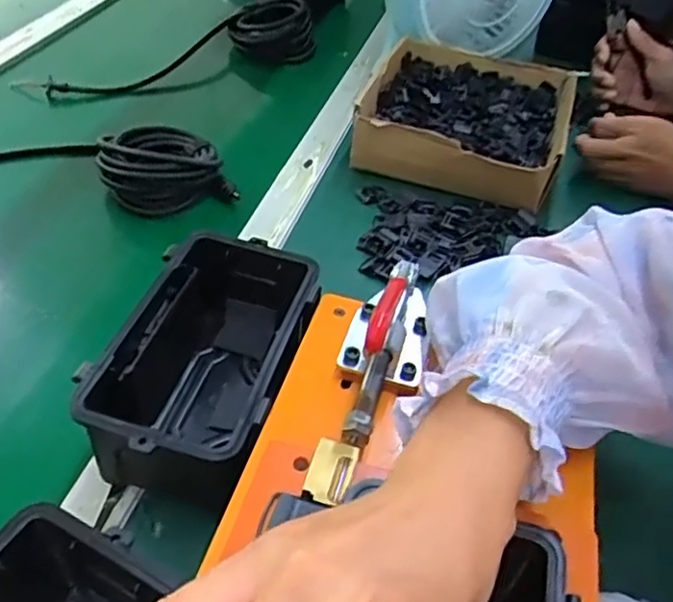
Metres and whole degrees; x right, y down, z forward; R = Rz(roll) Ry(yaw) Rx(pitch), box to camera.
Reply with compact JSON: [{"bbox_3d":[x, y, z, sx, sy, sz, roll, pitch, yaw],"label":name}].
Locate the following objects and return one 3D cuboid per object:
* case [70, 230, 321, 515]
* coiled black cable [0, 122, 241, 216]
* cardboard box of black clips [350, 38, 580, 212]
[{"bbox_3d":[-0.087,0.045,0.438,0.121,0.089,0.176,14,45,9],"label":"case"},{"bbox_3d":[-0.269,-0.139,0.645,0.335,0.062,0.101,2,44,-3],"label":"coiled black cable"},{"bbox_3d":[0.141,-0.203,0.724,0.212,0.061,0.227,15,45,10],"label":"cardboard box of black clips"}]

